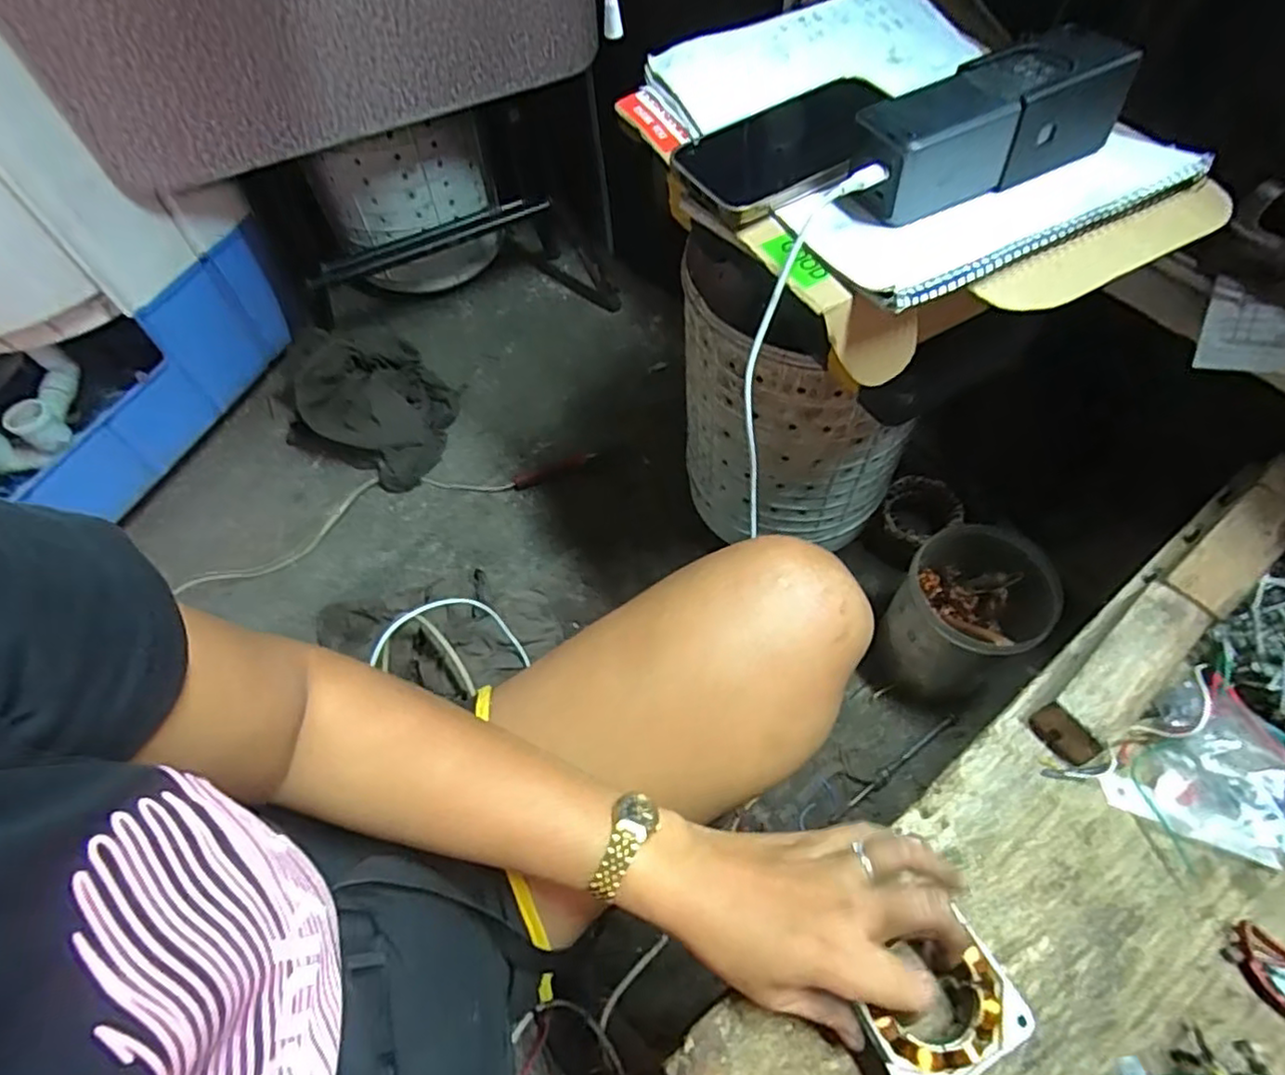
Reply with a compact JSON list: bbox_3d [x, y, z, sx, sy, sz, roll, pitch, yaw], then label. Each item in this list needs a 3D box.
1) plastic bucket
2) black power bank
[{"bbox_3d":[0.339,0.089,0.731,0.125,0.166,0.149,19,63,14],"label":"plastic bucket"},{"bbox_3d":[0.199,-0.247,0.398,0.177,0.056,0.059,-22,61,-9],"label":"black power bank"}]

